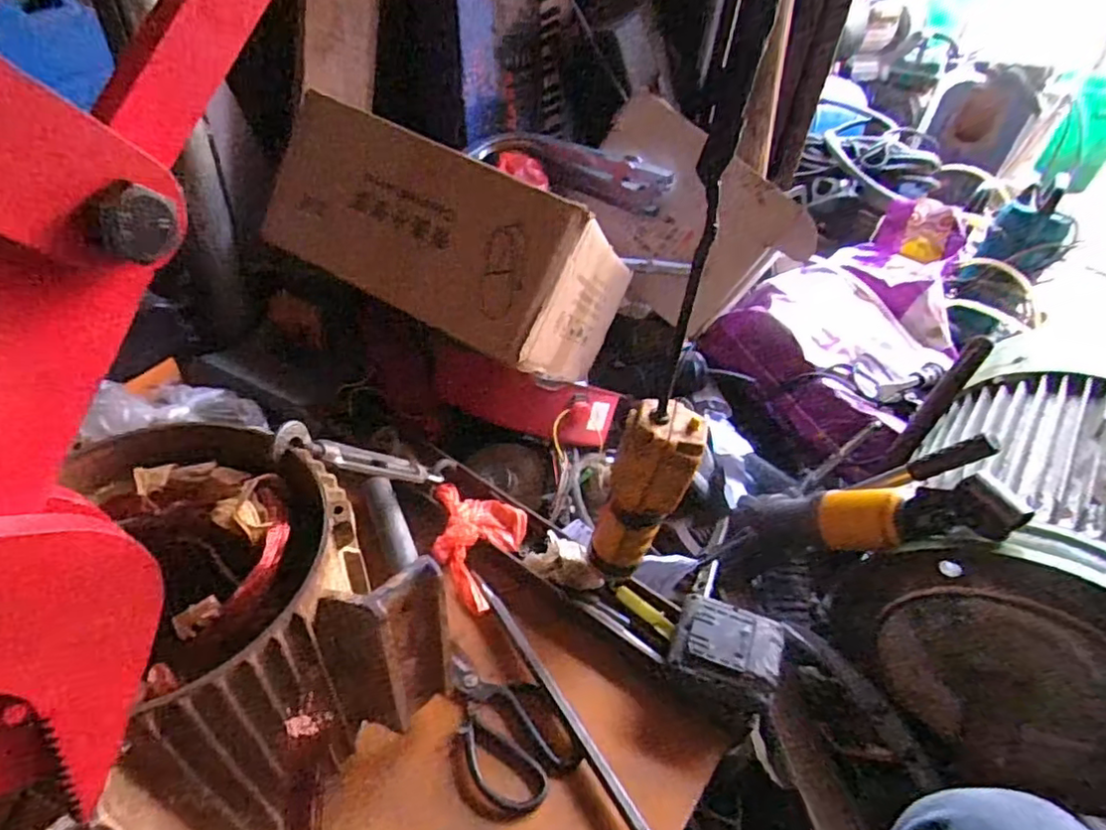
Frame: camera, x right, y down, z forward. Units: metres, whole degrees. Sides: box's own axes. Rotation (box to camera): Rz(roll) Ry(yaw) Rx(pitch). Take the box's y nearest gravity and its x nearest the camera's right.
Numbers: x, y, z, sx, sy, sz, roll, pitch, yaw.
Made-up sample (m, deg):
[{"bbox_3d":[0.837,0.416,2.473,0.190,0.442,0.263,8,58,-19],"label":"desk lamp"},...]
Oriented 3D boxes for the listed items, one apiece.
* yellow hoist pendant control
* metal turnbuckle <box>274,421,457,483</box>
[{"bbox_3d":[0.079,0.075,0.557,0.070,0.198,0.050,21,46,15],"label":"yellow hoist pendant control"},{"bbox_3d":[-0.162,0.042,0.604,0.023,0.289,0.031,23,85,17],"label":"metal turnbuckle"}]

